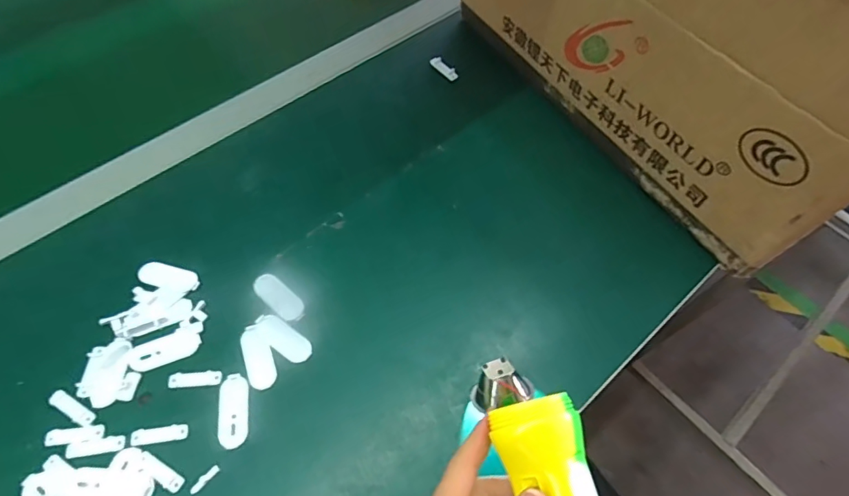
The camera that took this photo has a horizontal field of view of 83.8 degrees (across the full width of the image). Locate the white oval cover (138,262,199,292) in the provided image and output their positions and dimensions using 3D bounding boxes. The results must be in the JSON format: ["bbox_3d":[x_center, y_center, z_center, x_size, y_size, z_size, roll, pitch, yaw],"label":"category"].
[{"bbox_3d":[-0.207,0.024,0.381,0.048,0.007,0.020,15,61,7],"label":"white oval cover"}]

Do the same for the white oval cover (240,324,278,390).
[{"bbox_3d":[-0.126,0.082,0.358,0.020,0.006,0.048,-19,63,-12],"label":"white oval cover"}]

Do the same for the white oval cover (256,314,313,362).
[{"bbox_3d":[-0.109,0.069,0.364,0.050,0.005,0.020,31,64,15],"label":"white oval cover"}]

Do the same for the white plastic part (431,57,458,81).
[{"bbox_3d":[0.021,-0.194,0.510,0.014,0.004,0.036,-33,66,-18],"label":"white plastic part"}]

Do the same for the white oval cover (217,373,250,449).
[{"bbox_3d":[-0.137,0.116,0.339,0.021,0.004,0.050,-7,61,-5],"label":"white oval cover"}]

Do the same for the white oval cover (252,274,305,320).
[{"bbox_3d":[-0.116,0.039,0.378,0.046,0.009,0.020,36,66,17],"label":"white oval cover"}]

